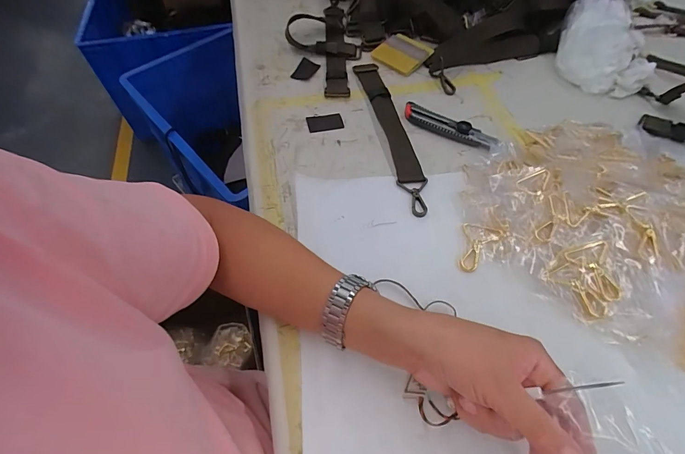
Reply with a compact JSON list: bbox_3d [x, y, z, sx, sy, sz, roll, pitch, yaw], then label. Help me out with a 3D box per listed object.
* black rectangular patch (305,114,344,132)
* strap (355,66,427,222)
[{"bbox_3d":[-0.027,-0.160,0.569,0.054,0.006,0.036,-9,56,-9],"label":"black rectangular patch"},{"bbox_3d":[0.075,-0.150,0.555,0.042,0.017,0.317,-9,56,-7],"label":"strap"}]

